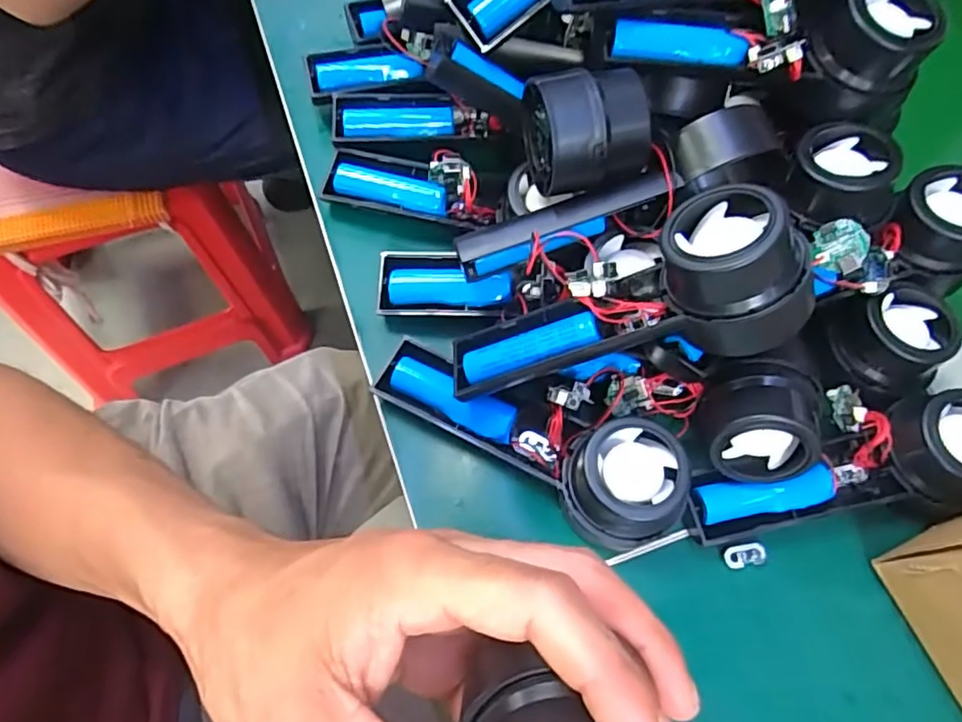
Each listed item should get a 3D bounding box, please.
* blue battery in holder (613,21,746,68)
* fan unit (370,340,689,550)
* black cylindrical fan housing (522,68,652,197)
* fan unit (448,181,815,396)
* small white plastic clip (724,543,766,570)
[{"bbox_3d":[0.095,-0.153,0.294,0.062,0.013,0.020,2,67,-4],"label":"blue battery in holder"},{"bbox_3d":[0.024,0.032,0.302,0.162,0.043,0.055,31,69,8],"label":"fan unit"},{"bbox_3d":[0.051,-0.109,0.292,0.054,0.048,0.045,-3,68,-6],"label":"black cylindrical fan housing"},{"bbox_3d":[0.058,-0.024,0.277,0.157,0.044,0.059,-19,64,26],"label":"fan unit"},{"bbox_3d":[0.132,0.097,0.306,0.020,0.005,0.011,-9,69,-9],"label":"small white plastic clip"}]

